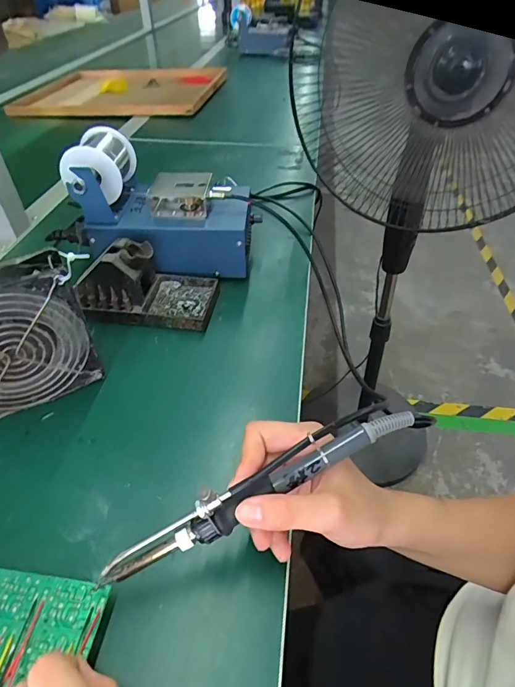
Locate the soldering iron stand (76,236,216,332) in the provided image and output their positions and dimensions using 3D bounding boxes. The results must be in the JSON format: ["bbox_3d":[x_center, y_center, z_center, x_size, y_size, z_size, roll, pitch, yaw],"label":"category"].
[{"bbox_3d":[-0.116,-0.068,0.450,0.144,0.070,0.080,5,44,7],"label":"soldering iron stand"}]

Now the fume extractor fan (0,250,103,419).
[{"bbox_3d":[-0.201,-0.002,0.344,0.117,0.119,0.040,-22,47,-21],"label":"fume extractor fan"}]

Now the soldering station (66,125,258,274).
[{"bbox_3d":[-0.105,-0.158,0.497,0.198,0.131,0.118,3,44,5],"label":"soldering station"}]

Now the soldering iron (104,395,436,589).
[{"bbox_3d":[0.004,0.081,0.247,0.211,0.038,0.021,-28,48,-5],"label":"soldering iron"}]

